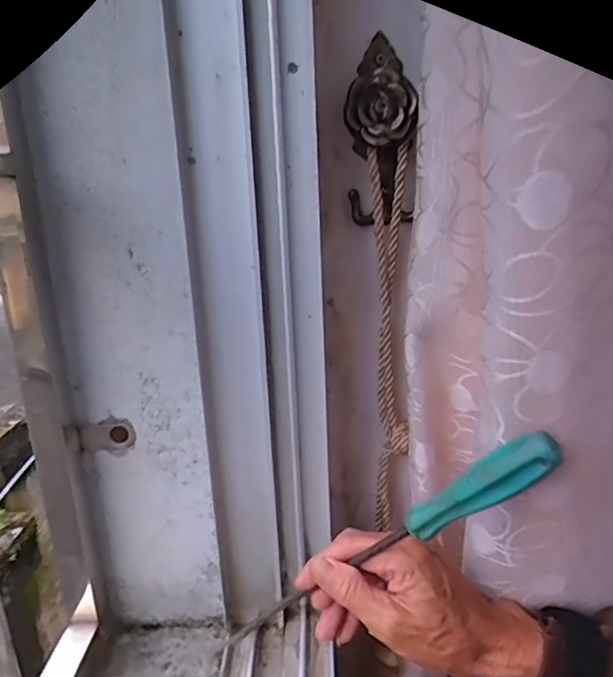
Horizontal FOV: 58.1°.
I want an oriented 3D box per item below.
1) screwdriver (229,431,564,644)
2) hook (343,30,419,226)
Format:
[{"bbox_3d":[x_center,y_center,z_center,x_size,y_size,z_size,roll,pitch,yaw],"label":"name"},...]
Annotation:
[{"bbox_3d":[0.035,0.144,0.353,0.033,0.022,0.301,-23,-20,-51],"label":"screwdriver"},{"bbox_3d":[0.054,-0.148,0.398,0.053,0.121,0.036,0,16,13],"label":"hook"}]

